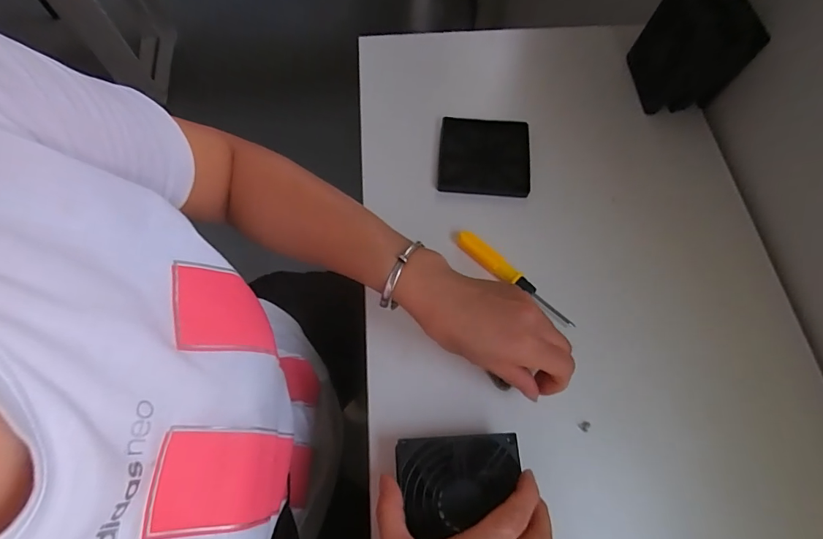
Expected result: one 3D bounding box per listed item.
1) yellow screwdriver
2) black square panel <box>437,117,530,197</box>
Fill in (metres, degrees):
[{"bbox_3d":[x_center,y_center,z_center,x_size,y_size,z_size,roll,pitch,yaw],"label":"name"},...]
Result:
[{"bbox_3d":[0.095,0.008,0.404,0.132,0.014,0.014,42,72,16],"label":"yellow screwdriver"},{"bbox_3d":[0.081,-0.124,0.474,0.098,0.012,0.097,5,66,1],"label":"black square panel"}]

